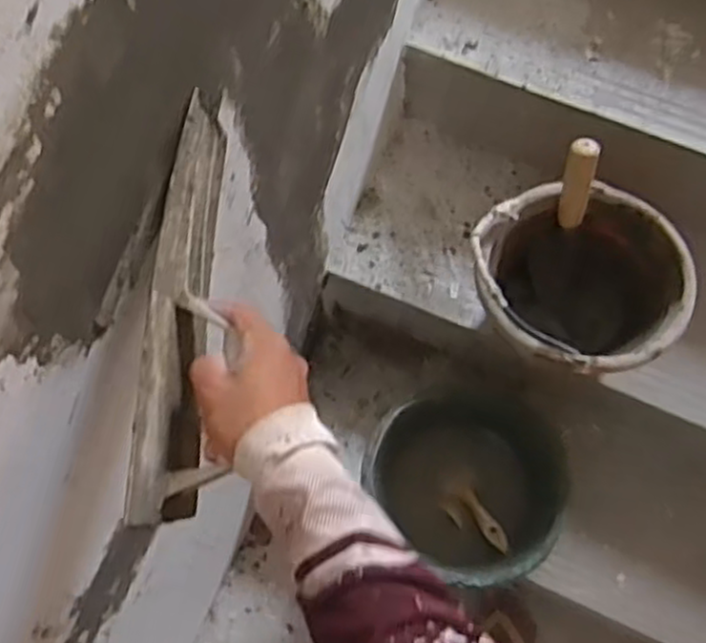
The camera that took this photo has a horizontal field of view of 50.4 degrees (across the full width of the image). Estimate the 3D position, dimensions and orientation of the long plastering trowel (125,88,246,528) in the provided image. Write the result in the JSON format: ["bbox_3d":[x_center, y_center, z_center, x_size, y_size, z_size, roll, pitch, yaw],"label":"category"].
[{"bbox_3d":[-0.108,-0.007,0.538,0.049,0.098,0.294,2,78,3],"label":"long plastering trowel"}]

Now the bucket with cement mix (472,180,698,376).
[{"bbox_3d":[0.287,-0.035,0.992,0.241,0.195,0.251,-1,72,2],"label":"bucket with cement mix"}]

